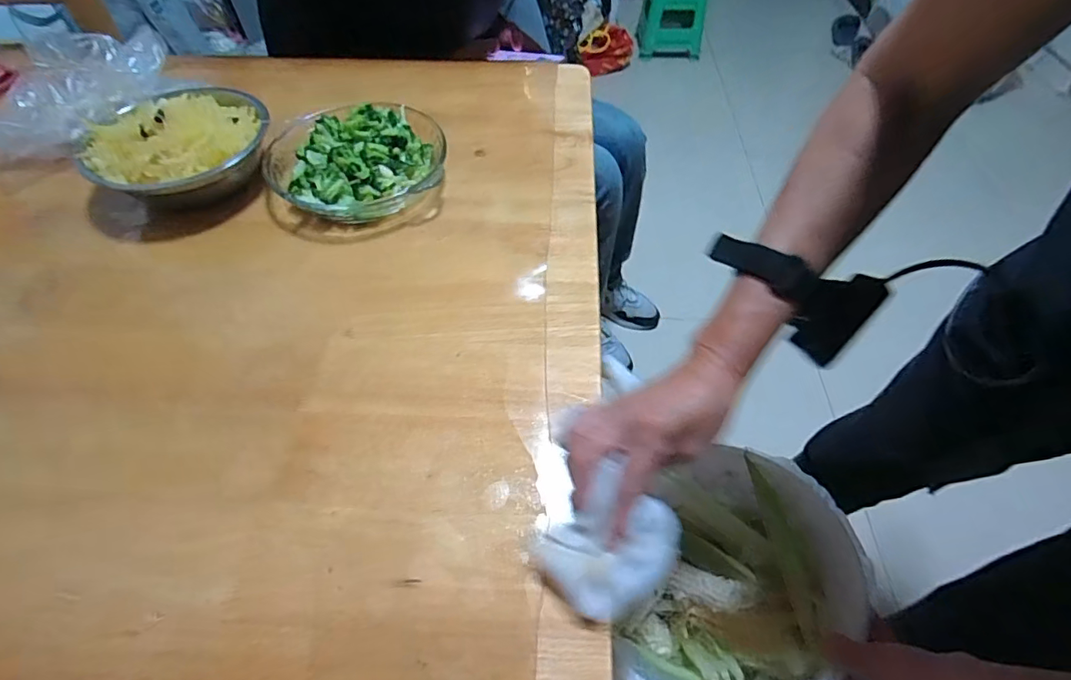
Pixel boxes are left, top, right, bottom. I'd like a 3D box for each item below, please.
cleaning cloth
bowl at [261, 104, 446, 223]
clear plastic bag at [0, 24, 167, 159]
[{"bbox_3d":[0.050,0.130,0.329,0.086,0.028,0.070,-35,59,-23],"label":"cleaning cloth"},{"bbox_3d":[-0.193,-0.197,0.555,0.186,0.053,0.174,-1,53,1],"label":"bowl"},{"bbox_3d":[-0.550,-0.317,0.625,0.188,0.070,0.218,-23,55,-15],"label":"clear plastic bag"}]

